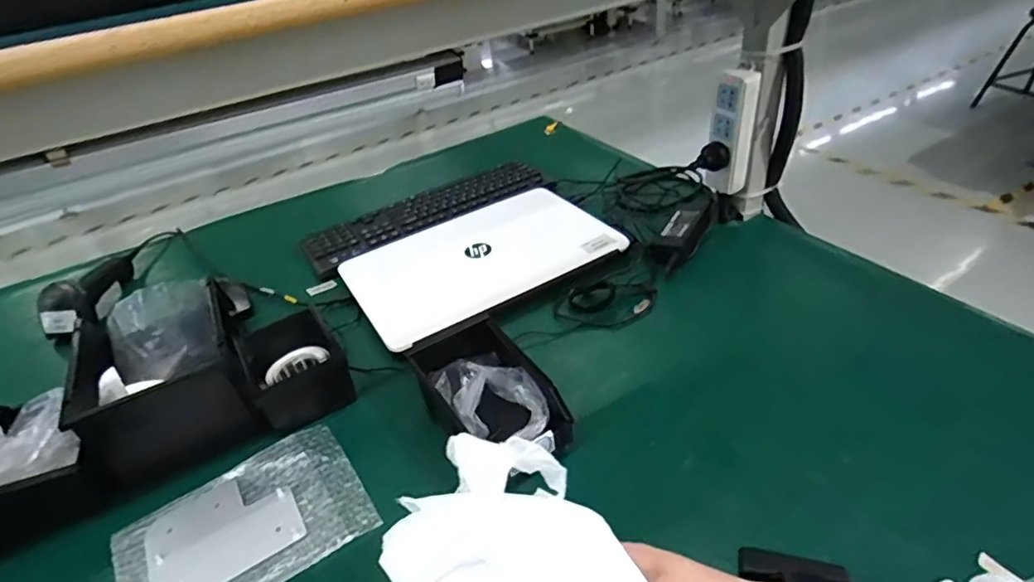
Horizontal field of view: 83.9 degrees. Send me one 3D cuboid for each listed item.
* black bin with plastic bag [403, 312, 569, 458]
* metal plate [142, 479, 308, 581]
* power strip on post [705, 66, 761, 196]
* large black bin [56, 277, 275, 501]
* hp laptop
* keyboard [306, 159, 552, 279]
[{"bbox_3d":[-0.037,0.107,0.616,0.106,0.071,0.198,-24,42,-19],"label":"black bin with plastic bag"},{"bbox_3d":[-0.284,0.232,0.557,0.134,0.007,0.114,-26,42,-21],"label":"metal plate"},{"bbox_3d":[0.293,-0.216,0.791,0.056,0.169,0.022,16,42,28],"label":"power strip on post"},{"bbox_3d":[-0.398,0.099,0.647,0.171,0.122,0.184,-23,41,-18],"label":"large black bin"},{"bbox_3d":[-0.059,-0.056,0.856,0.365,0.019,0.243,-25,42,-21],"label":"hp laptop"},{"bbox_3d":[-0.150,-0.143,1.006,0.436,0.021,0.126,-27,43,-22],"label":"keyboard"}]

